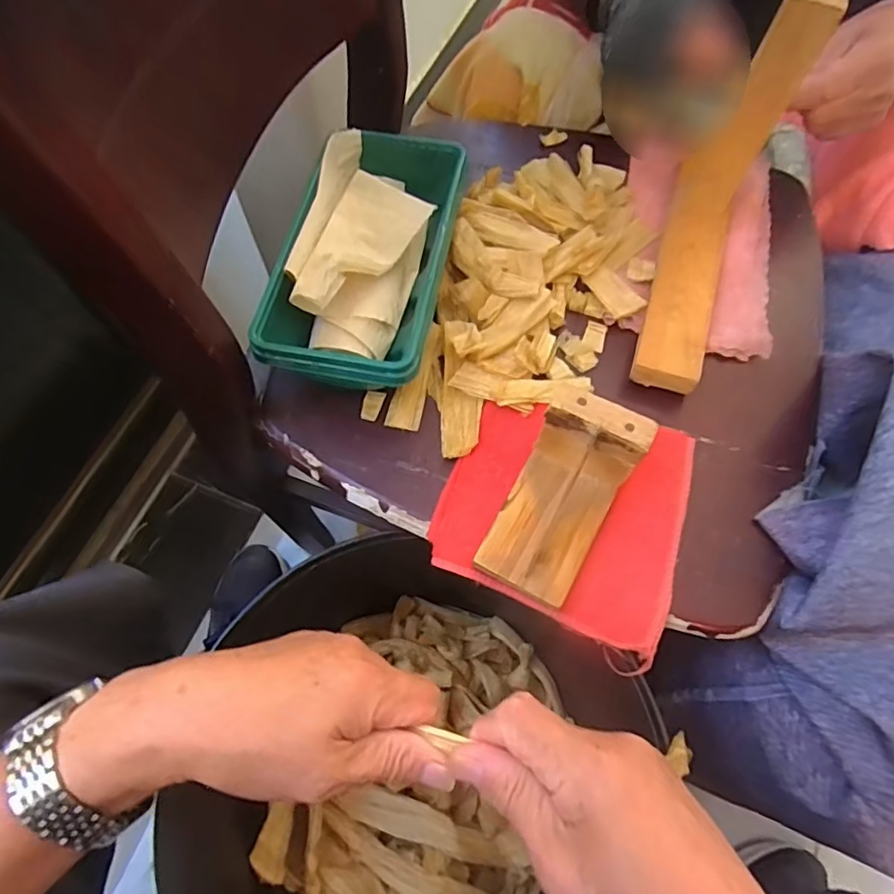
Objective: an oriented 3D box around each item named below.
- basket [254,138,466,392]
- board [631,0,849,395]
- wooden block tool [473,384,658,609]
[{"bbox_3d":[-0.056,-0.140,0.436,0.113,0.056,0.224,11,66,5],"label":"basket"},{"bbox_3d":[0.185,-0.158,0.385,0.048,0.165,0.196,18,67,8],"label":"board"},{"bbox_3d":[0.067,0.032,0.344,0.059,0.079,0.104,27,68,11],"label":"wooden block tool"}]

